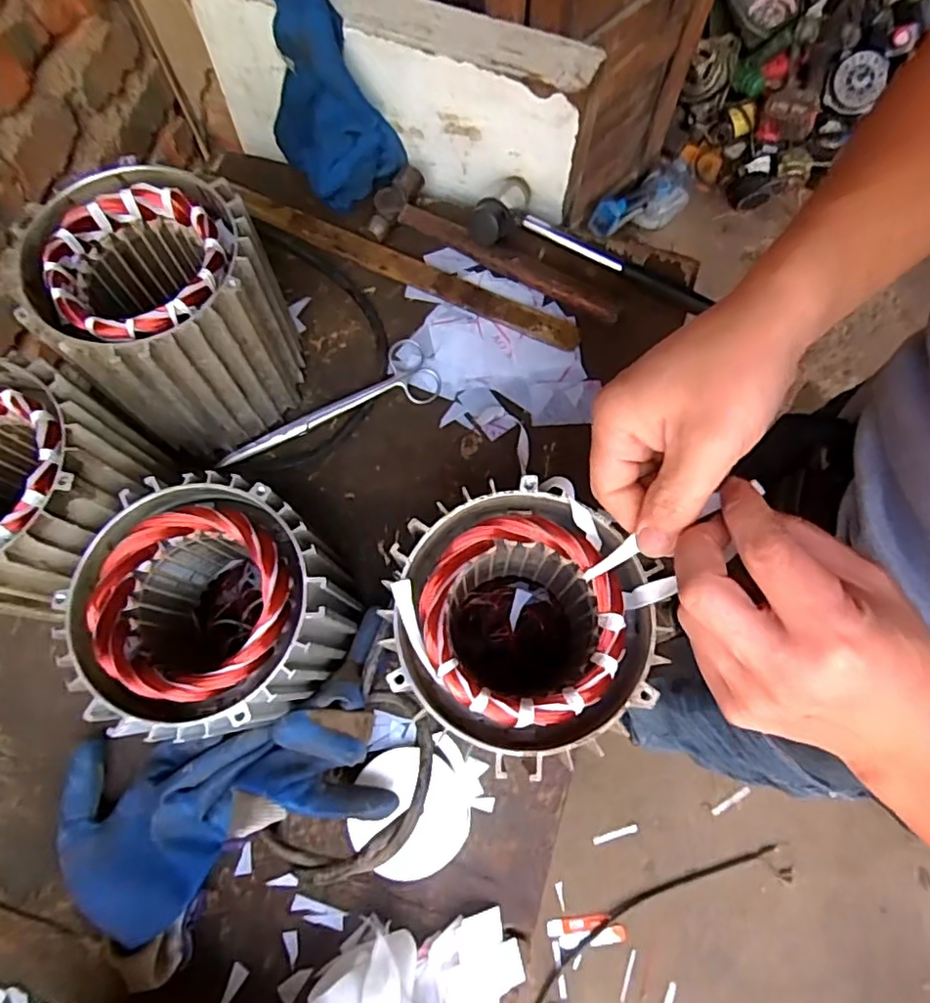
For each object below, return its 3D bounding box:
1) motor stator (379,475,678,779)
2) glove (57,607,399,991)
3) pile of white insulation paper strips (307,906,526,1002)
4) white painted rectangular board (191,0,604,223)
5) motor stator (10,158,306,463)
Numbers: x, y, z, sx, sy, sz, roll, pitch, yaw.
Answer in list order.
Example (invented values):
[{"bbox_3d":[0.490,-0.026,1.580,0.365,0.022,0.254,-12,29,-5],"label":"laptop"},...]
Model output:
[{"bbox_3d":[0.033,0.078,0.379,0.126,0.164,0.128,-26,74,-9],"label":"motor stator"},{"bbox_3d":[-0.139,0.182,0.381,0.222,0.051,0.136,-26,74,-8],"label":"glove"},{"bbox_3d":[-0.032,0.303,0.359,0.129,0.050,0.088,-1,72,-1],"label":"pile of white insulation paper strips"},{"bbox_3d":[-0.059,-0.343,0.515,0.320,0.136,0.076,12,72,4],"label":"white painted rectangular board"},{"bbox_3d":[-0.198,-0.126,0.430,0.132,0.148,0.124,-30,74,-10],"label":"motor stator"}]

